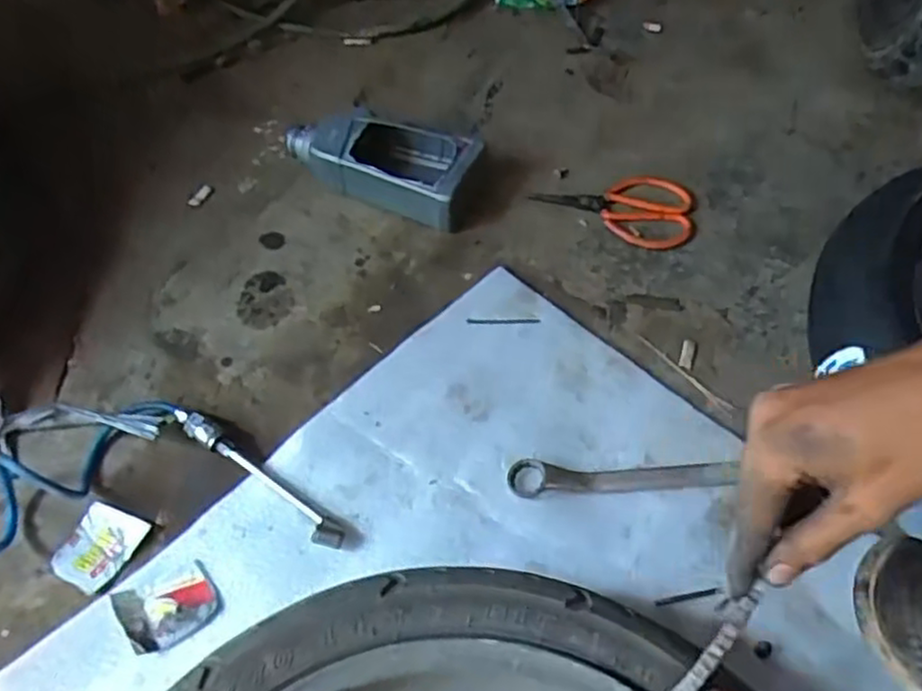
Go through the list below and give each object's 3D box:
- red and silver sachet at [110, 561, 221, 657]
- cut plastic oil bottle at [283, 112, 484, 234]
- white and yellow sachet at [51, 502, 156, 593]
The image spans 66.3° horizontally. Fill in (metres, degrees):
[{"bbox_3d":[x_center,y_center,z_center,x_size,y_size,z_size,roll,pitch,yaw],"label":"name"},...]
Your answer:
[{"bbox_3d":[-0.227,0.203,0.548,0.068,0.010,0.055,-25,59,-15],"label":"red and silver sachet"},{"bbox_3d":[-0.092,-0.207,0.794,0.223,0.057,0.105,17,58,11],"label":"cut plastic oil bottle"},{"bbox_3d":[-0.296,0.164,0.579,0.056,0.006,0.064,20,59,13],"label":"white and yellow sachet"}]

